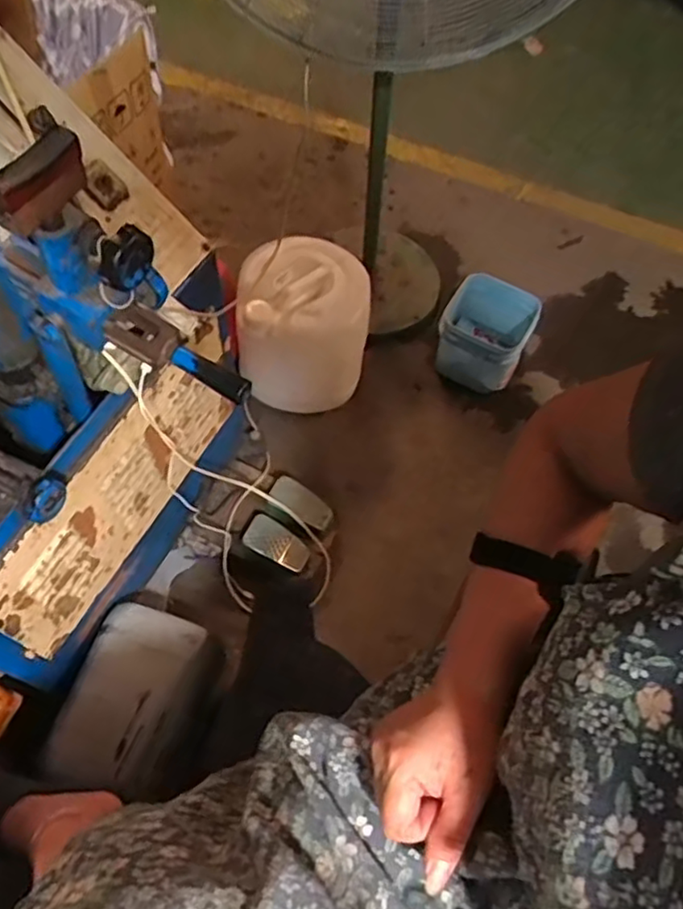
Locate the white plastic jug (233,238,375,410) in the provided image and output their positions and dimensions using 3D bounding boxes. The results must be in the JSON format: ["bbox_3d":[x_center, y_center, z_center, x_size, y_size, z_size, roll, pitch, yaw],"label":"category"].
[{"bbox_3d":[-0.084,-0.294,1.489,0.291,0.324,0.248,1,61,-3],"label":"white plastic jug"}]

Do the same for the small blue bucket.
[{"bbox_3d":[0.371,-0.310,1.657,0.231,0.208,0.239,16,61,6],"label":"small blue bucket"}]

